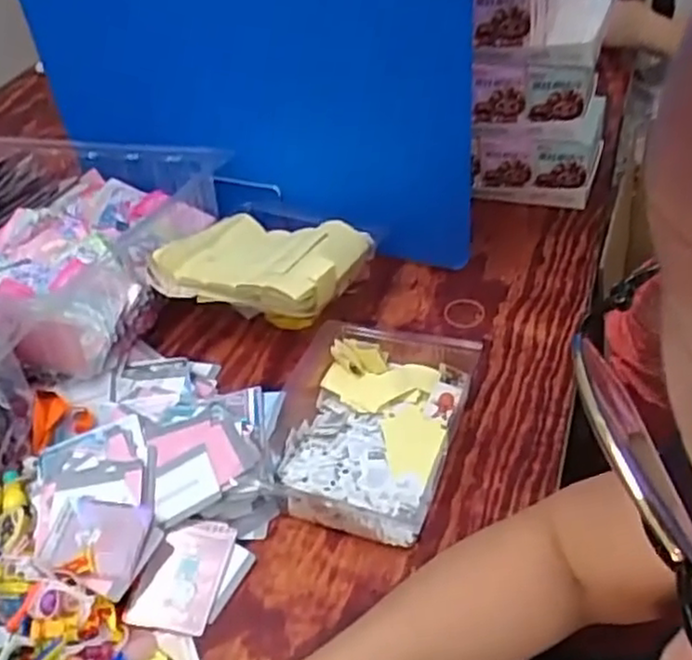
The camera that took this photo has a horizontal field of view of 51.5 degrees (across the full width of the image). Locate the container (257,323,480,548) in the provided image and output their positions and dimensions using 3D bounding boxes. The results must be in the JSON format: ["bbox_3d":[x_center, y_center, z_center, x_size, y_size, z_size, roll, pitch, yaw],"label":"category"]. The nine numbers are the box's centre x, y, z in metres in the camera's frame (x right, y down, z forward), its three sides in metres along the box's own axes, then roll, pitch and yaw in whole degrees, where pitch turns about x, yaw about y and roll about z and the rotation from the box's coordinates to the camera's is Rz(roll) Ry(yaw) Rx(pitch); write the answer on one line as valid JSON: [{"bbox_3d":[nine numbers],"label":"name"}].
[{"bbox_3d":[0.011,0.085,0.651,0.169,0.054,0.211,14,46,22],"label":"container"}]

